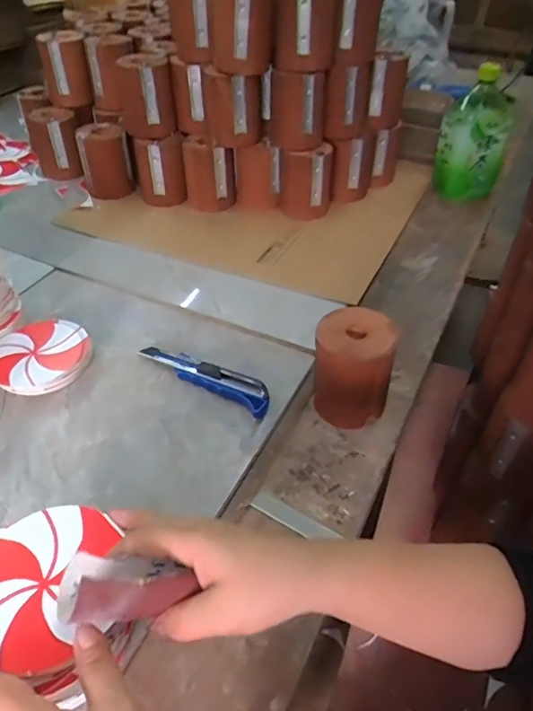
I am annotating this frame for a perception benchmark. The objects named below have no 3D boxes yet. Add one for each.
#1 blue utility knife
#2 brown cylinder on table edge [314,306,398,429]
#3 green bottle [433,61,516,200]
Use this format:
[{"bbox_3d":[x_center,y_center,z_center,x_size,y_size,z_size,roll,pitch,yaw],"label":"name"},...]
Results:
[{"bbox_3d":[-0.065,0.019,0.565,0.163,0.021,0.035,27,50,23],"label":"blue utility knife"},{"bbox_3d":[0.089,0.016,0.530,0.079,0.105,0.071,3,45,1],"label":"brown cylinder on table edge"},{"bbox_3d":[0.347,-0.368,0.861,0.110,0.201,0.112,17,47,17],"label":"green bottle"}]

